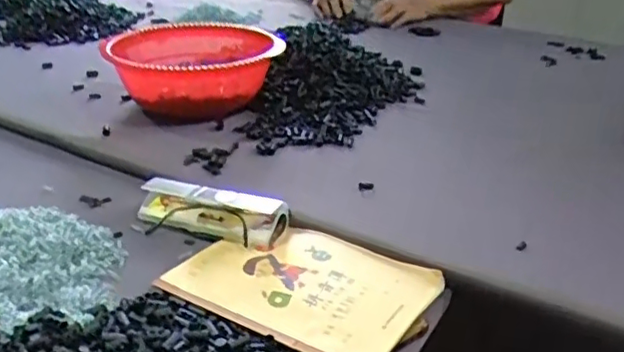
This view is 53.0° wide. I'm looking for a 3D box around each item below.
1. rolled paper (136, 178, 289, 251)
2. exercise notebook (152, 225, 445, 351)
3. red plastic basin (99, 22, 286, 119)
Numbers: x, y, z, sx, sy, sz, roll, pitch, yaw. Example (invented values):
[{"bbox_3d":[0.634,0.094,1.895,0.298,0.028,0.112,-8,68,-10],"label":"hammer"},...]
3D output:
[{"bbox_3d":[-0.105,0.030,0.623,0.157,0.032,0.044,11,30,21],"label":"rolled paper"},{"bbox_3d":[-0.010,0.088,0.536,0.204,0.007,0.142,16,32,29],"label":"exercise notebook"},{"bbox_3d":[-0.163,-0.142,0.874,0.220,0.093,0.205,0,28,0],"label":"red plastic basin"}]

